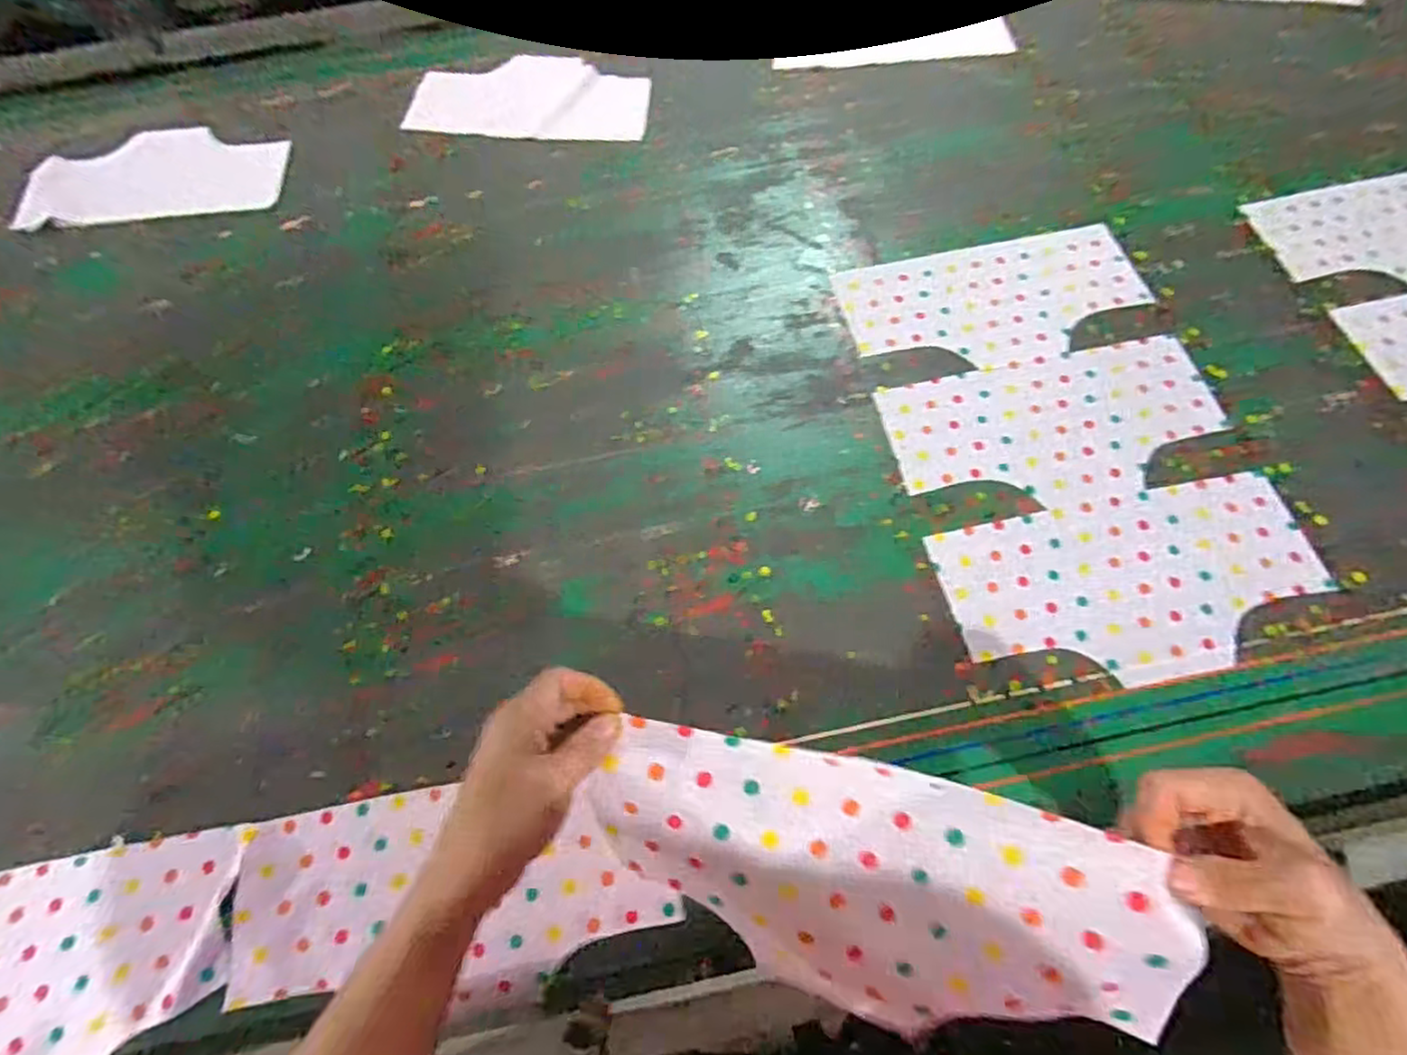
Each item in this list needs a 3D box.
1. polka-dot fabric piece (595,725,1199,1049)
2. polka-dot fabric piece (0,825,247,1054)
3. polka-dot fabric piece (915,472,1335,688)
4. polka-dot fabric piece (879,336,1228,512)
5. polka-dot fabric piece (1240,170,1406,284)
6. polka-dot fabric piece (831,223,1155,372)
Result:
[{"bbox_3d":[0.089,0.211,0.398,0.312,0.040,0.157,11,103,15],"label":"polka-dot fabric piece"},{"bbox_3d":[-0.510,0.328,0.494,0.323,0.017,0.152,-11,64,-2],"label":"polka-dot fabric piece"},{"bbox_3d":[0.379,0.047,0.603,0.319,0.004,0.163,-12,64,-3],"label":"polka-dot fabric piece"},{"bbox_3d":[0.349,-0.099,0.677,0.319,0.005,0.161,-12,64,-3],"label":"polka-dot fabric piece"},{"bbox_3d":[0.798,-0.336,0.770,0.317,0.007,0.163,-13,64,-3],"label":"polka-dot fabric piece"},{"bbox_3d":[0.321,-0.246,0.749,0.320,0.005,0.163,-11,64,-3],"label":"polka-dot fabric piece"}]

